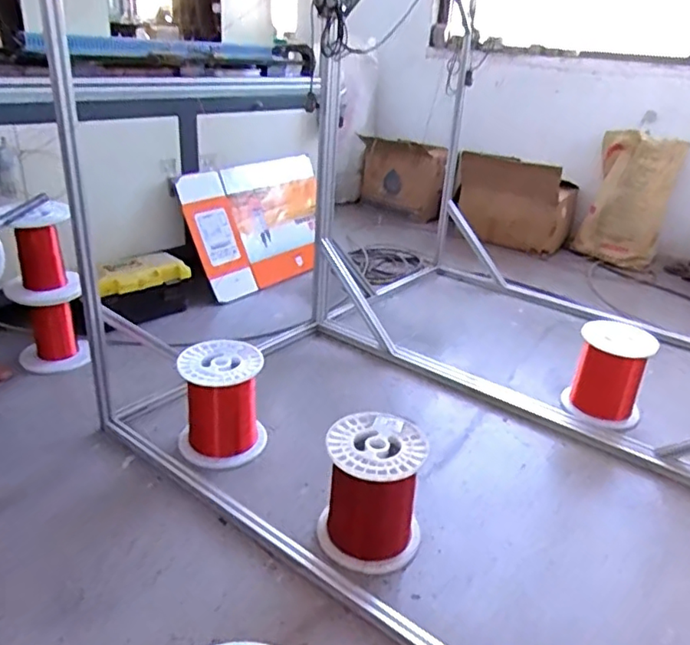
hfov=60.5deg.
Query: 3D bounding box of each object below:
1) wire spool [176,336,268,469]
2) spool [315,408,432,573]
[{"bbox_3d":[-0.300,0.196,1.436,0.206,0.236,0.198,-5,28,-15],"label":"wire spool"},{"bbox_3d":[0.055,0.341,1.190,0.203,0.232,0.211,4,27,3],"label":"spool"}]

